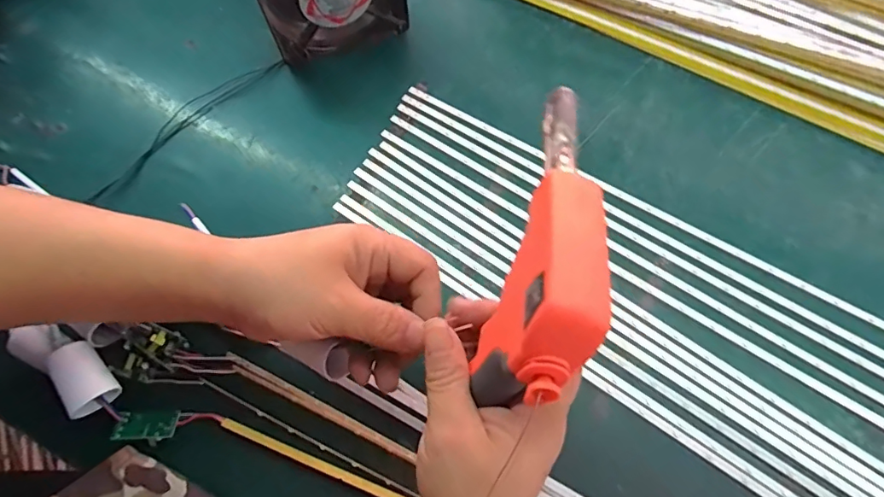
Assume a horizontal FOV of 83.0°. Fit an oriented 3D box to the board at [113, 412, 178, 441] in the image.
[{"bbox_3d":[-0.201,0.121,0.341,0.038,0.004,0.018,-2,48,-8],"label":"board"}]

